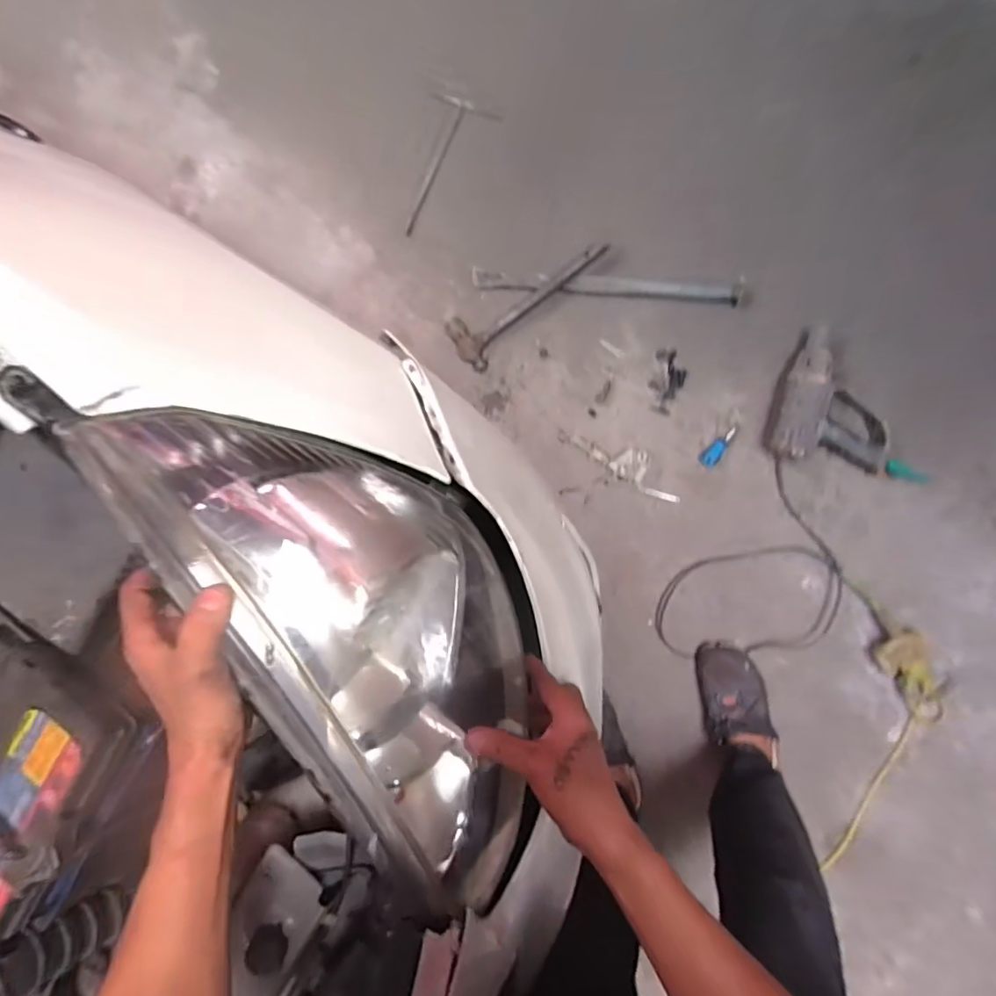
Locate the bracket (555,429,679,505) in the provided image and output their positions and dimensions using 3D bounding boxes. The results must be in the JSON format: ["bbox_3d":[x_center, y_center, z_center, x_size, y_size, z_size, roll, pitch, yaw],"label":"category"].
[{"bbox_3d":[0.241,-0.076,1.083,0.264,0.016,0.064,32,99,11],"label":"bracket"}]

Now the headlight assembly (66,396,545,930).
[{"bbox_3d":[-0.088,0.114,0.460,0.182,0.197,0.481,-25,114,7],"label":"headlight assembly"}]

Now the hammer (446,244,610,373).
[{"bbox_3d":[0.046,-0.422,1.118,0.354,0.074,0.125,-40,82,13],"label":"hammer"}]

